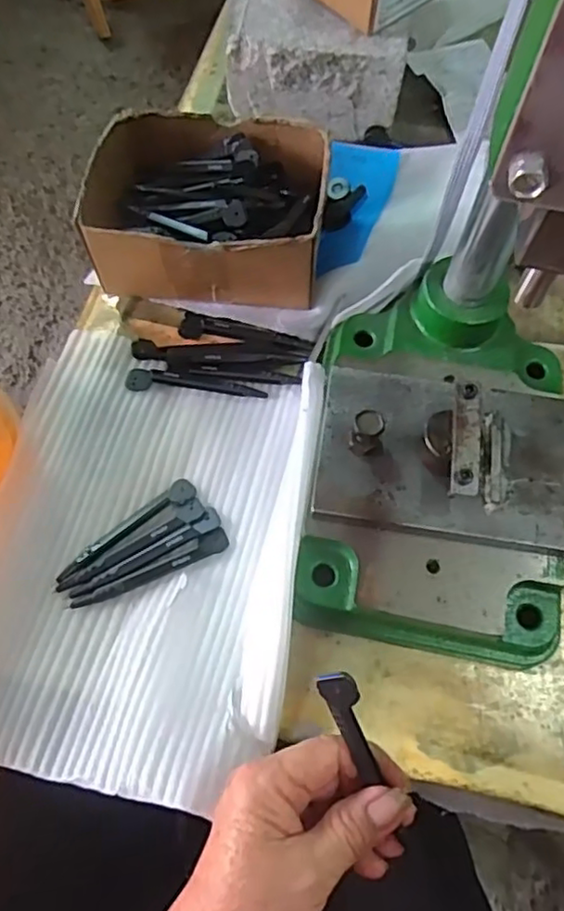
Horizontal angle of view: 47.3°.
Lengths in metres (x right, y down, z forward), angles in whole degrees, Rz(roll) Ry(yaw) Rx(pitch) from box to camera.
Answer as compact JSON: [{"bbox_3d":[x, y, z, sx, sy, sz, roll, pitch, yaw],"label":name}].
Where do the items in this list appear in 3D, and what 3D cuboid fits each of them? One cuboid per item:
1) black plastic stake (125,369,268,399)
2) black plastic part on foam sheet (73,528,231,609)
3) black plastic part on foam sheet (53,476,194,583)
[{"bbox_3d":[-0.060,-0.051,0.453,0.098,0.006,0.017,5,65,-1],"label":"black plastic stake"},{"bbox_3d":[-0.077,0.070,0.386,0.098,0.006,0.014,-26,69,-14],"label":"black plastic part on foam sheet"},{"bbox_3d":[-0.096,0.047,0.404,0.098,0.009,0.018,-38,72,-18],"label":"black plastic part on foam sheet"}]

